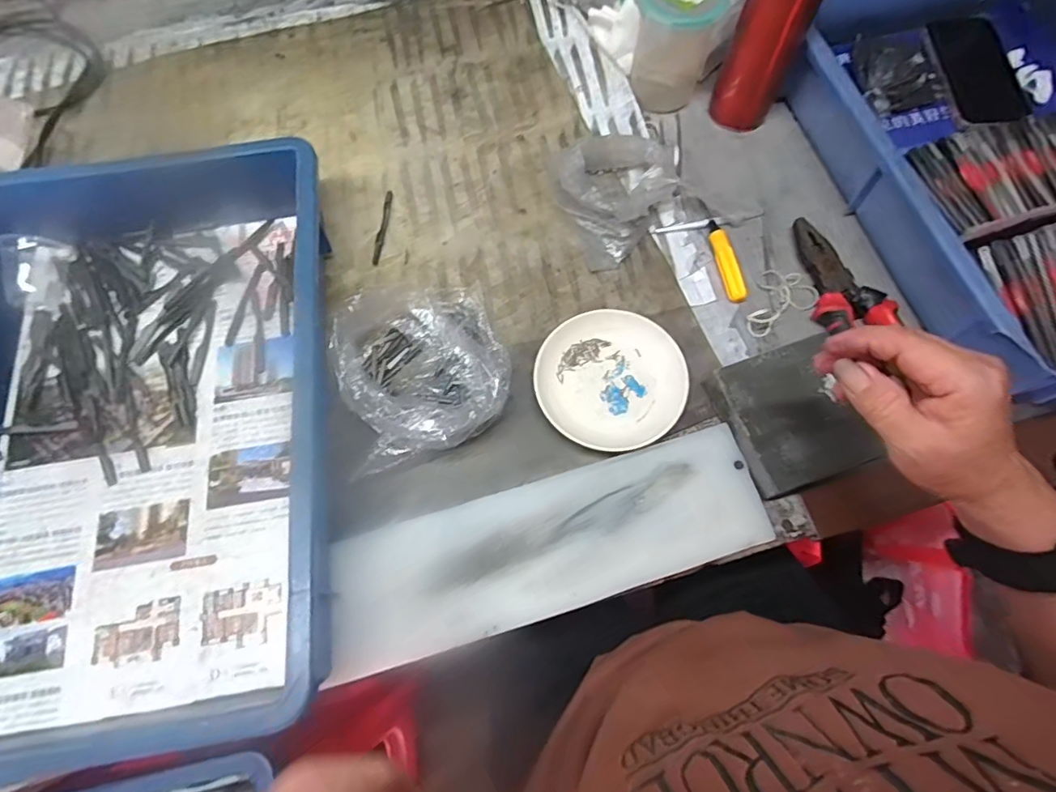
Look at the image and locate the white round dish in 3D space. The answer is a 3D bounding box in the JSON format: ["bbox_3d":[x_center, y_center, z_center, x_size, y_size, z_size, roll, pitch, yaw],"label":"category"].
[{"bbox_3d":[0.066,-0.013,0.446,0.117,0.023,0.112,0,70,0],"label":"white round dish"}]

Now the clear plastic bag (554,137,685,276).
[{"bbox_3d":[0.085,-0.187,0.501,0.118,0.044,0.136,-2,70,-1],"label":"clear plastic bag"}]

